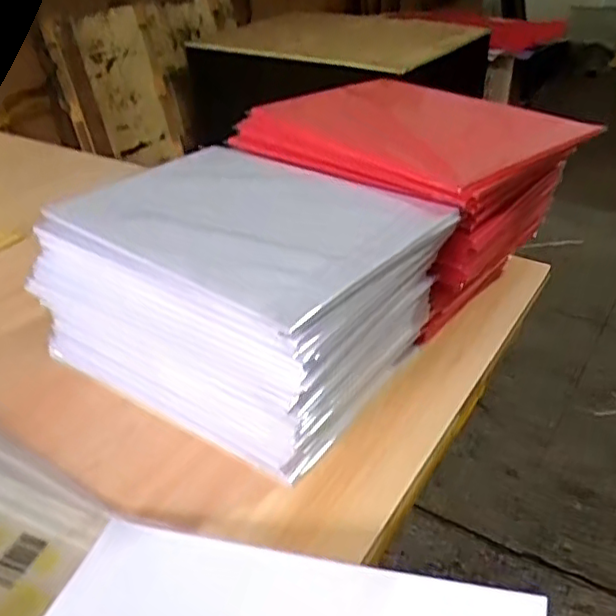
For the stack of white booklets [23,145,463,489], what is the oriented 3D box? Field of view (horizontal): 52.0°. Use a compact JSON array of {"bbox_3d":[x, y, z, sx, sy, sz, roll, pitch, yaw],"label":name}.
[{"bbox_3d":[-0.055,-0.021,0.590,0.310,0.162,0.245,19,39,29],"label":"stack of white booklets"}]

